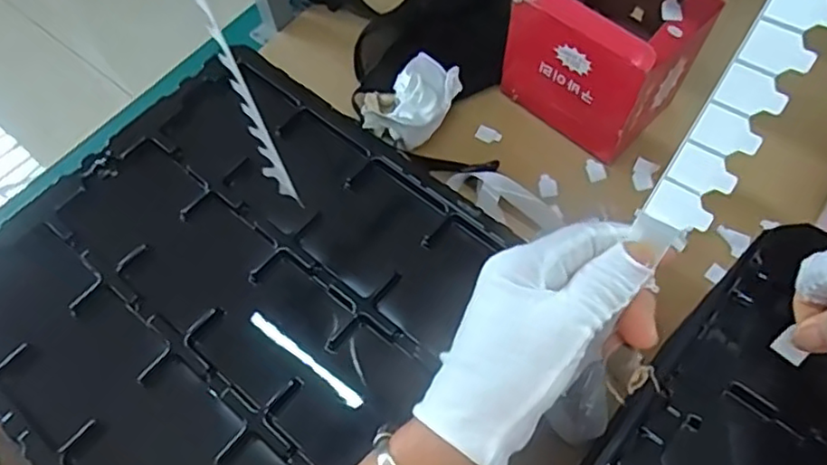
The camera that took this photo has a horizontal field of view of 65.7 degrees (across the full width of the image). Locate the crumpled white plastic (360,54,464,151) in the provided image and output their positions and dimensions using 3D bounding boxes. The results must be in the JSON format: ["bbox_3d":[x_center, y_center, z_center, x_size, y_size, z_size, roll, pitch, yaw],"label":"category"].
[{"bbox_3d":[-0.004,-0.141,0.690,0.078,0.041,0.118,39,71,21],"label":"crumpled white plastic"}]

